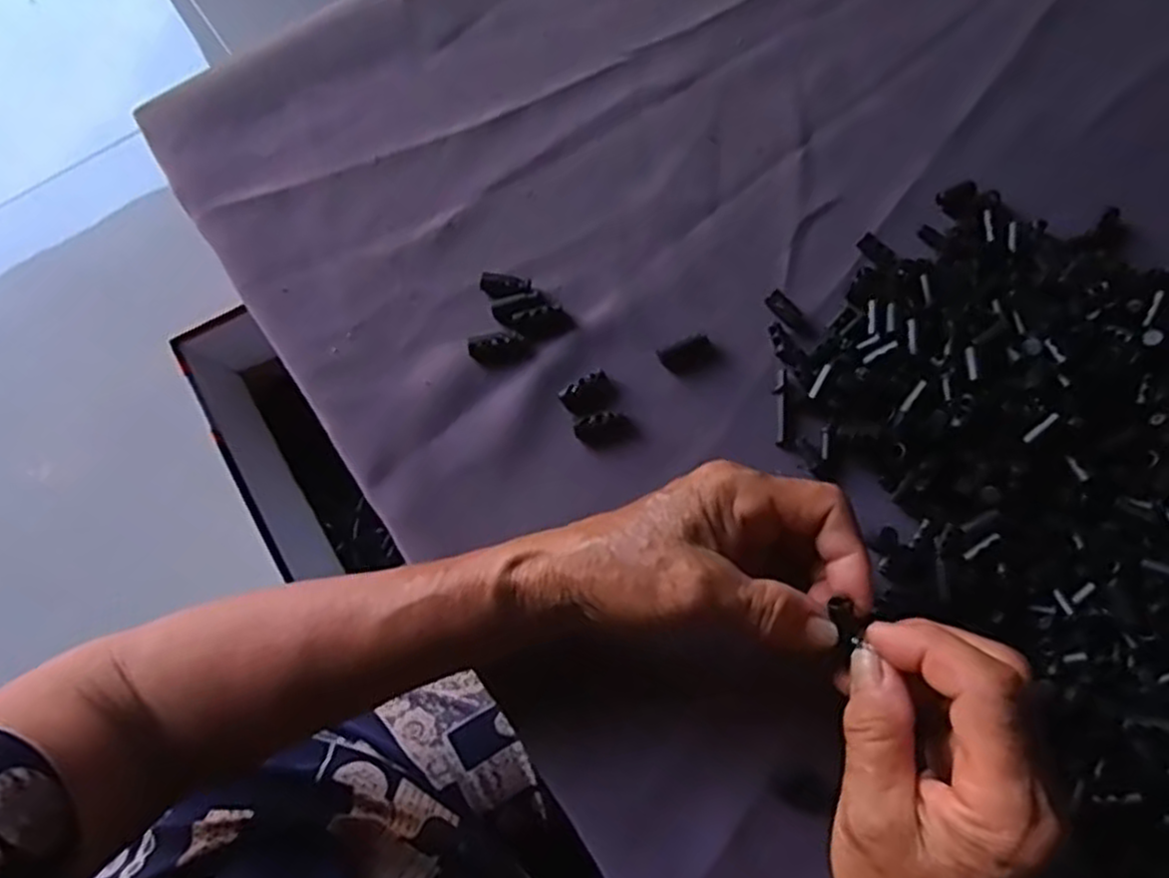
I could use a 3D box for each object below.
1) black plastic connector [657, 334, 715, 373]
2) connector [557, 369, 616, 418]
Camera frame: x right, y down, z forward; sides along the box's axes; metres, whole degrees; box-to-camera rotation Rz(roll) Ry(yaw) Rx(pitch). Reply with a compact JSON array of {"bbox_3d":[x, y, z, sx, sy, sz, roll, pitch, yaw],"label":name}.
[{"bbox_3d":[0.049,-0.040,0.369,0.025,0.005,0.013,-20,79,-5],"label":"black plastic connector"},{"bbox_3d":[0.002,-0.021,0.364,0.024,0.004,0.015,-31,80,-7],"label":"connector"}]

